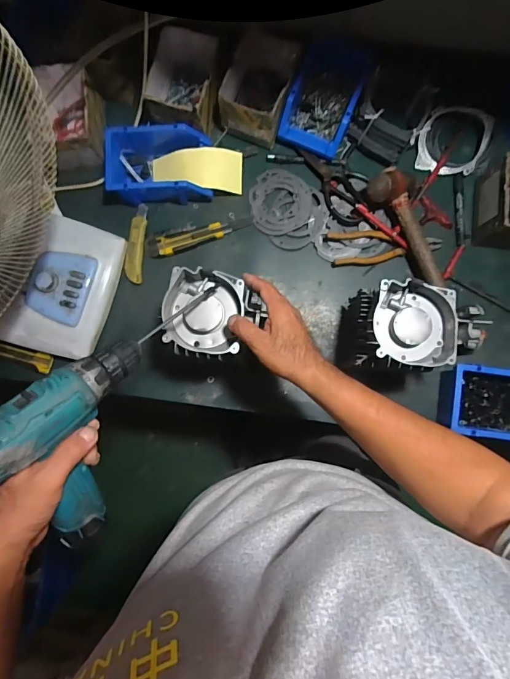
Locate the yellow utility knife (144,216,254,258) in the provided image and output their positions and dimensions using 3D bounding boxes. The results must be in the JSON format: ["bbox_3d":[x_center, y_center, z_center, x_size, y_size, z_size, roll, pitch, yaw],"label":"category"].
[{"bbox_3d":[-0.102,-0.194,0.729,0.200,0.012,0.038,-15,87,-1],"label":"yellow utility knife"}]

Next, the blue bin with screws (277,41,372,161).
[{"bbox_3d":[0.130,-0.447,0.715,0.121,0.061,0.187,21,87,1],"label":"blue bin with screws"}]

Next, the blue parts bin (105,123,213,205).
[{"bbox_3d":[-0.171,-0.317,0.713,0.179,0.070,0.125,-2,87,0],"label":"blue parts bin"}]

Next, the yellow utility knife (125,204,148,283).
[{"bbox_3d":[-0.221,-0.180,0.728,0.030,0.011,0.147,6,87,1],"label":"yellow utility knife"}]

